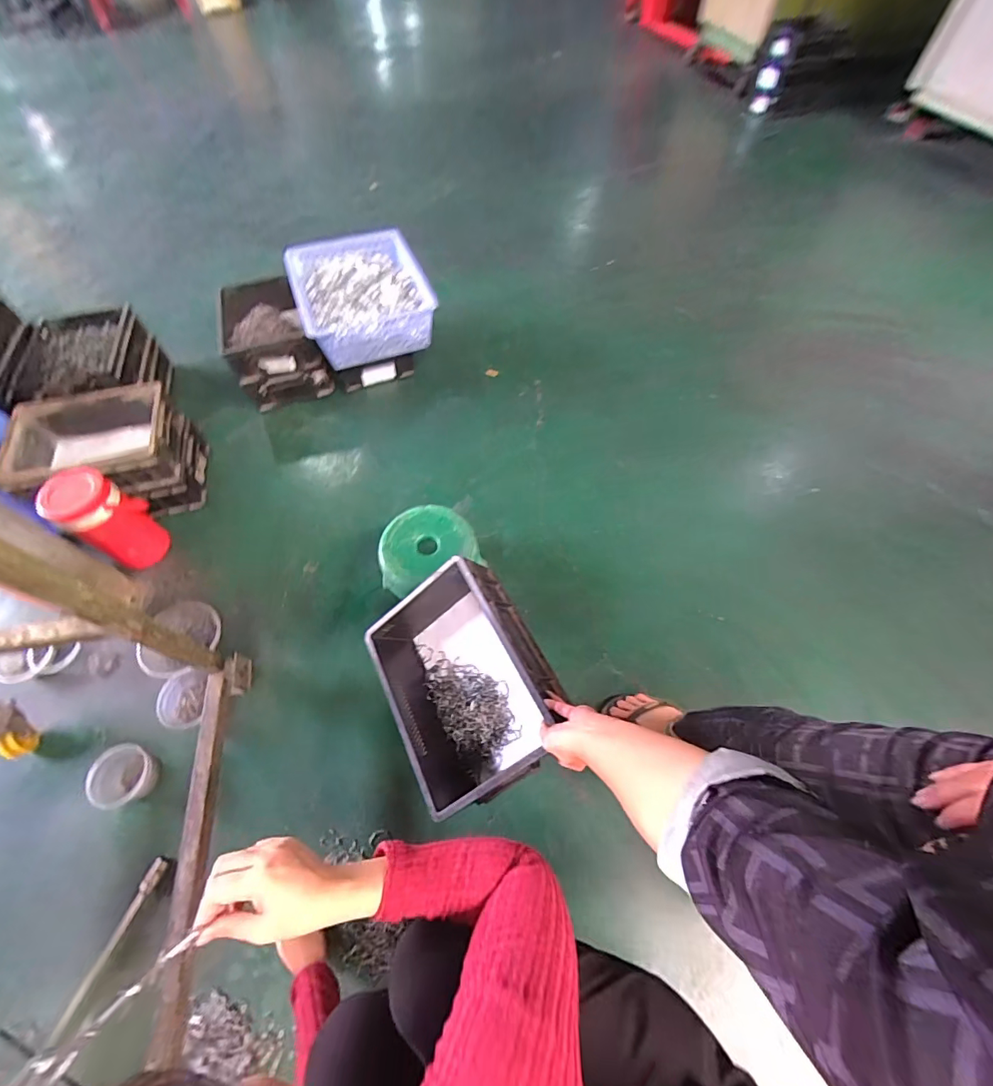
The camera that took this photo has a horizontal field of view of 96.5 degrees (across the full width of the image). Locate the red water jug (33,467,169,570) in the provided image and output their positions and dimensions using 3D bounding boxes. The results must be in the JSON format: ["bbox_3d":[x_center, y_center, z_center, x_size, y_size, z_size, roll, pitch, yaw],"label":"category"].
[{"bbox_3d":[-0.887,-0.056,1.021,0.109,0.257,0.135,27,64,16],"label":"red water jug"}]

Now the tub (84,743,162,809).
[{"bbox_3d":[-0.709,0.450,0.855,0.089,0.082,0.102,9,60,6],"label":"tub"}]

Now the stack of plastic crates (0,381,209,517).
[{"bbox_3d":[-0.953,-0.215,1.113,0.371,0.228,0.258,-13,60,-7],"label":"stack of plastic crates"}]

